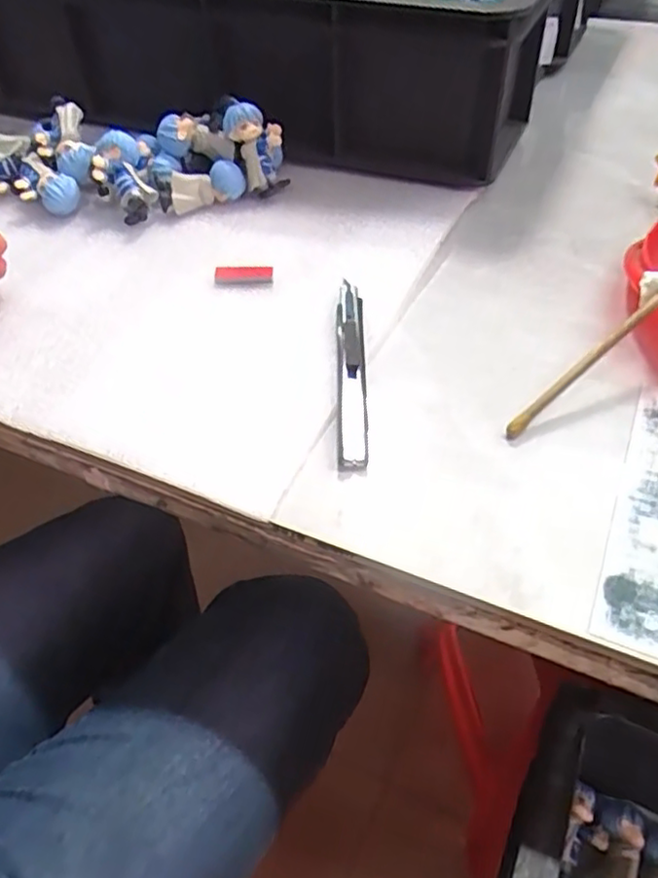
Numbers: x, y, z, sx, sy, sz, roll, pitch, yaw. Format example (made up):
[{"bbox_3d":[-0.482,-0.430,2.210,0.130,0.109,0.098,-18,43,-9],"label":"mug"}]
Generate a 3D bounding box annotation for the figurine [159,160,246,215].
[{"bbox_3d":[-0.092,-0.180,0.482,0.062,0.025,0.021,-22,48,-17],"label":"figurine"}]

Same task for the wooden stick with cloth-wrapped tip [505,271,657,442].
[{"bbox_3d":[0.138,-0.049,0.340,0.136,0.015,0.017,-42,55,-8],"label":"wooden stick with cloth-wrapped tip"}]

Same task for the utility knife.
[{"bbox_3d":[0.012,-0.039,0.359,0.015,0.012,0.138,-1,46,2],"label":"utility knife"}]

